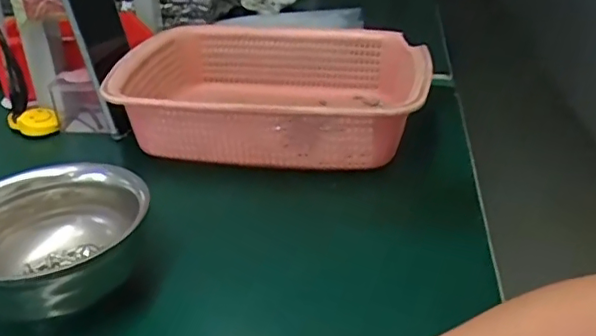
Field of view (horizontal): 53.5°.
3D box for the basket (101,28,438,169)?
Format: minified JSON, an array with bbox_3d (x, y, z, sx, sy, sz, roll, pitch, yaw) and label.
[{"bbox_3d":[-0.021,-0.068,0.597,0.288,0.087,0.216,1,29,3],"label":"basket"}]

